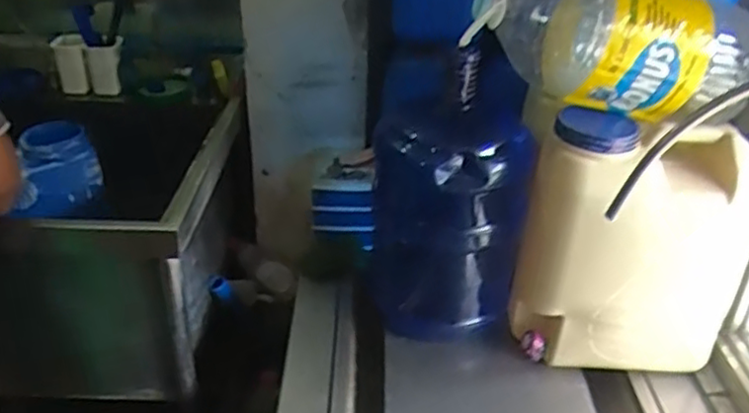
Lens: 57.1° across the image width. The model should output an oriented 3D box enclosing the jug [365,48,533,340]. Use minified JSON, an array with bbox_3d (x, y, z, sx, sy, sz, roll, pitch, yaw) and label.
[{"bbox_3d":[0.123,-0.006,1.214,0.247,0.442,0.267,-2,31,-6],"label":"jug"}]

